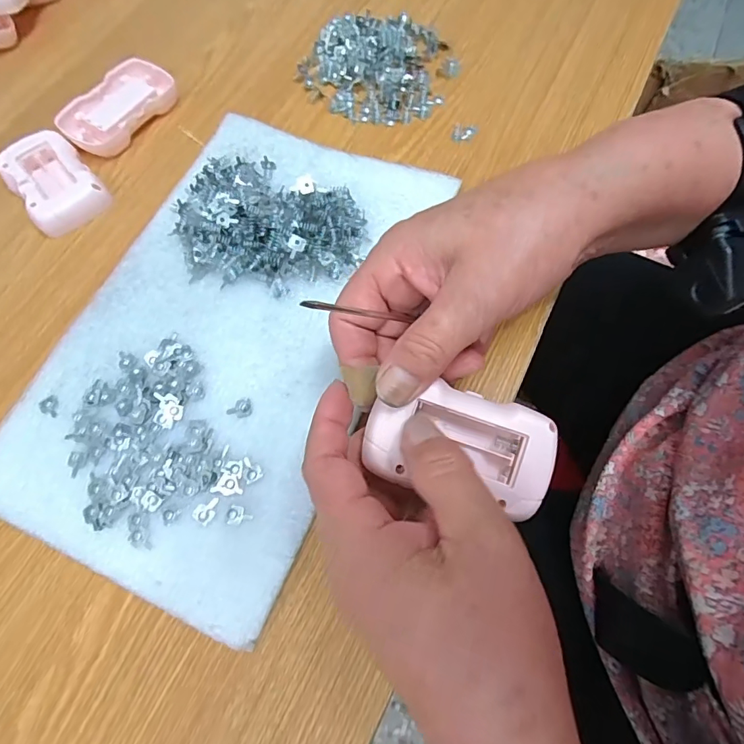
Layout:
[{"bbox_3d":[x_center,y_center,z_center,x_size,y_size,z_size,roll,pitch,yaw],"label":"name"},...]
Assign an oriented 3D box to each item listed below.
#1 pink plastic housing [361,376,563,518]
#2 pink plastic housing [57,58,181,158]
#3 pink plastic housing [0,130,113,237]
[{"bbox_3d":[0.040,0.035,0.214,0.084,0.021,0.048,10,68,-1],"label":"pink plastic housing"},{"bbox_3d":[-0.198,-0.207,0.366,0.056,0.019,0.087,33,72,14],"label":"pink plastic housing"},{"bbox_3d":[-0.230,-0.137,0.336,0.052,0.020,0.081,-38,72,-13],"label":"pink plastic housing"}]

